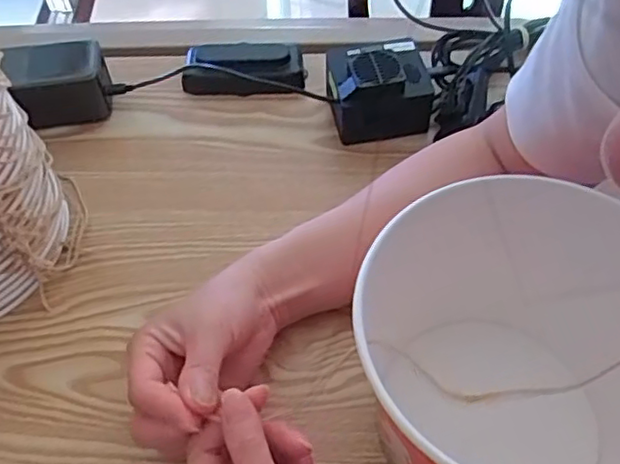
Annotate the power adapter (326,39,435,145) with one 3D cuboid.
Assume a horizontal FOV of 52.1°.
[{"bbox_3d":[0.055,-0.120,0.532,0.081,0.059,0.072,-10,54,-6],"label":"power adapter"}]

